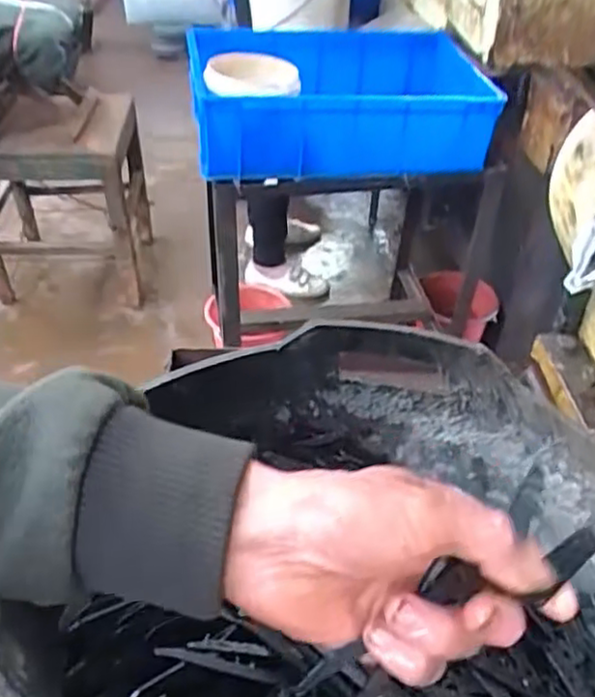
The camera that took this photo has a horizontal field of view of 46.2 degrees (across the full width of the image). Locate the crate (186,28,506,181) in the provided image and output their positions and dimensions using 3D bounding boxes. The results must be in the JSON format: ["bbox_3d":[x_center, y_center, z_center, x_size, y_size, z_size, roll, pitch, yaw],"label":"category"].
[{"bbox_3d":[0.067,-0.420,1.197,0.473,0.162,0.360,-3,40,-5],"label":"crate"}]

